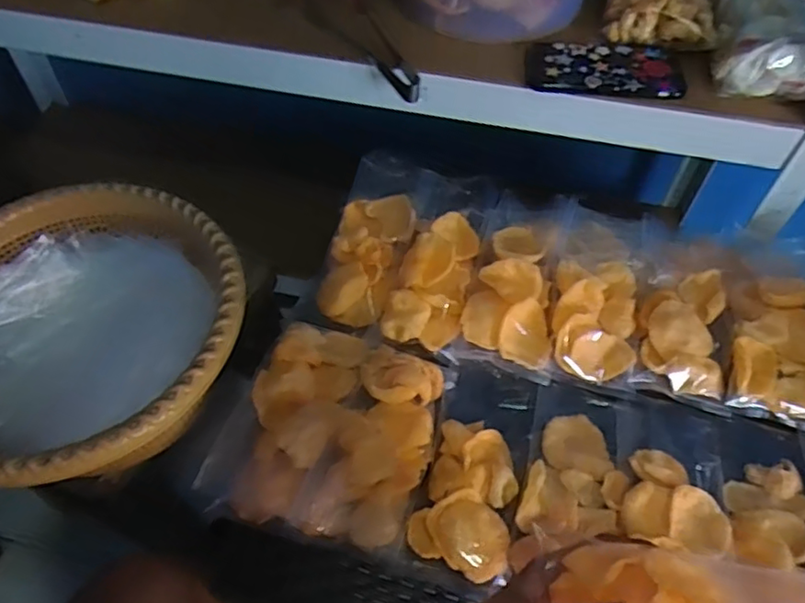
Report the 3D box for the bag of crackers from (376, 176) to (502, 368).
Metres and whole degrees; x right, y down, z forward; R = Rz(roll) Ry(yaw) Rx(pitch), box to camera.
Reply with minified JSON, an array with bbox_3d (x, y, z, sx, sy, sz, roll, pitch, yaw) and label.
[{"bbox_3d":[0.037,-0.042,0.608,0.081,0.055,0.190,16,57,10],"label":"bag of crackers"}]

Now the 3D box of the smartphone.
[{"bbox_3d":[0.199,-0.230,0.600,0.147,0.015,0.079,5,55,3],"label":"smartphone"}]

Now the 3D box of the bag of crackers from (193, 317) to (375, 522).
[{"bbox_3d":[-0.091,0.097,0.519,0.085,0.049,0.183,20,57,12],"label":"bag of crackers"}]

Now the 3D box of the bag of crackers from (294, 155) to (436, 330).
[{"bbox_3d":[-0.035,-0.061,0.621,0.082,0.026,0.187,17,71,11],"label":"bag of crackers"}]

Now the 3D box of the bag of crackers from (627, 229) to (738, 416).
[{"bbox_3d":[0.275,0.010,0.584,0.086,0.034,0.182,14,56,9],"label":"bag of crackers"}]

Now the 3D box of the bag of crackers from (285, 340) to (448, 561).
[{"bbox_3d":[-0.018,0.117,0.508,0.084,0.039,0.176,17,57,10],"label":"bag of crackers"}]

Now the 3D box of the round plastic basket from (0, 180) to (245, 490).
[{"bbox_3d":[-0.260,0.026,0.506,0.253,0.096,0.263,0,55,-1],"label":"round plastic basket"}]

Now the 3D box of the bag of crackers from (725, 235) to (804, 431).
[{"bbox_3d":[0.352,0.025,0.574,0.084,0.031,0.181,10,71,6],"label":"bag of crackers"}]

